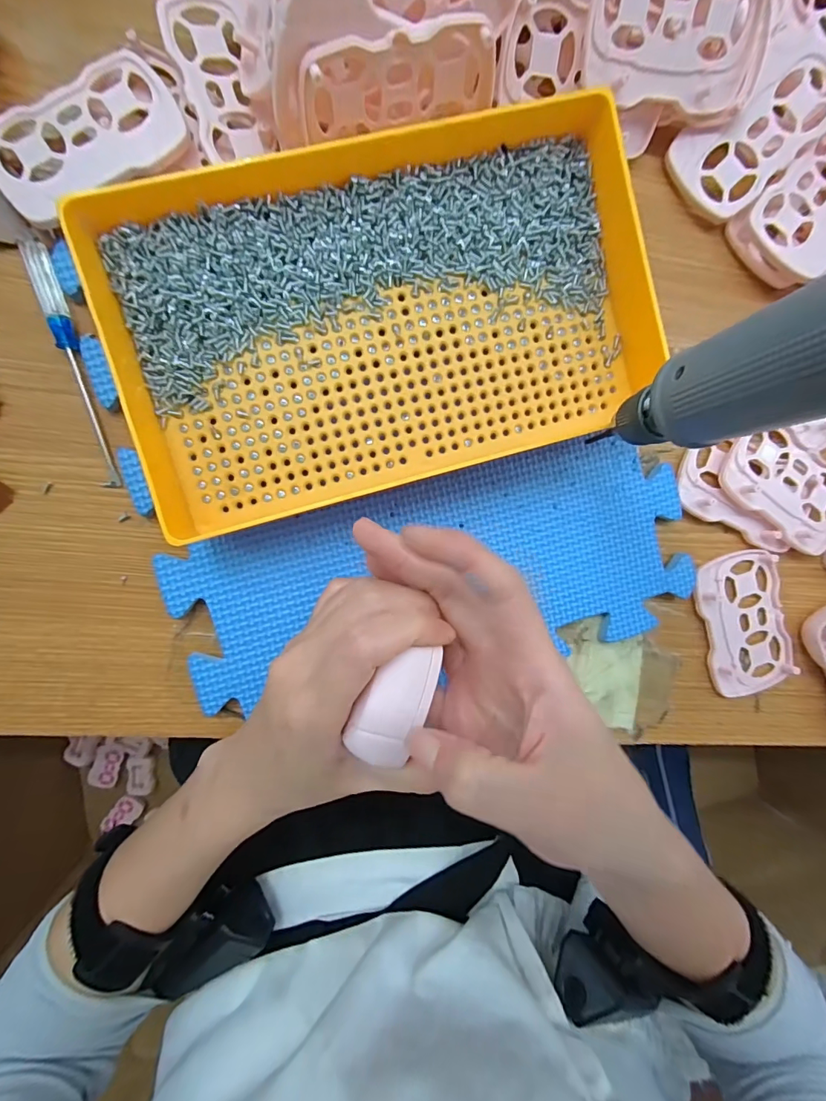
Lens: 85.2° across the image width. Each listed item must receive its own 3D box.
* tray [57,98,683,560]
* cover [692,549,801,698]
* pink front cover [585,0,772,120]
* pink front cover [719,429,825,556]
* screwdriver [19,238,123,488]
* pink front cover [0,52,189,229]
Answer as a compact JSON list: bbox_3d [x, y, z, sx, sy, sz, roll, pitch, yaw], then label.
[{"bbox_3d":[-0.003,-0.111,0.216,0.259,0.034,0.155,-16,96,-5],"label":"tray"},{"bbox_3d":[0.206,0.046,0.278,0.054,0.010,0.088,-15,96,-5],"label":"cover"},{"bbox_3d":[0.129,-0.249,0.218,0.095,0.013,0.053,-6,123,-10],"label":"pink front cover"},{"bbox_3d":[0.226,-0.039,0.269,0.086,0.008,0.053,30,91,-8],"label":"pink front cover"},{"bbox_3d":[-0.167,-0.090,0.222,0.009,0.007,0.117,-13,96,-6],"label":"screwdriver"},{"bbox_3d":[-0.151,-0.191,0.208,0.087,0.011,0.054,-34,98,-3],"label":"pink front cover"}]

